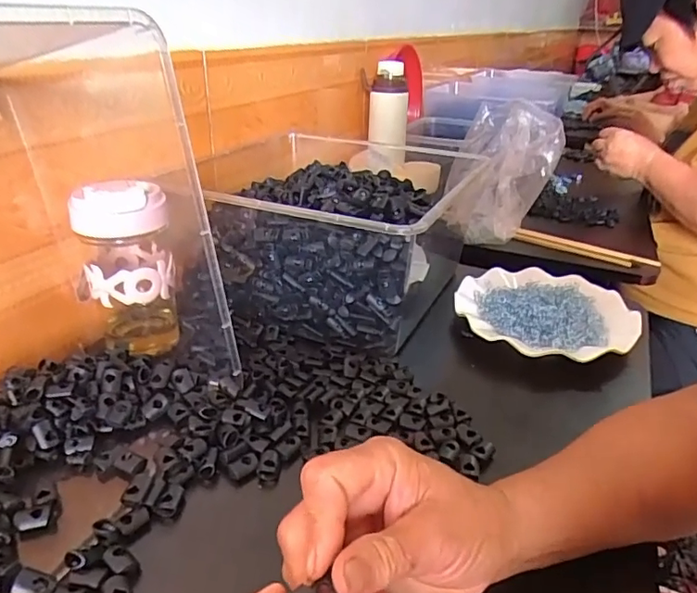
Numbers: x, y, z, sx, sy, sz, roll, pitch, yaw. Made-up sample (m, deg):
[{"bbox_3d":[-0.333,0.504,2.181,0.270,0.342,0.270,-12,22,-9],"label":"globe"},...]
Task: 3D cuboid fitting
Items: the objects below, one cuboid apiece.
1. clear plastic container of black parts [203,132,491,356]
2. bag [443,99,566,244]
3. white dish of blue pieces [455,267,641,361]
[{"bbox_3d":[-0.014,-0.068,0.599,0.250,0.135,0.244,14,30,20],"label":"clear plastic container of black parts"},{"bbox_3d":[0.217,-0.175,0.776,0.137,0.166,0.156,11,29,16],"label":"bag"},{"bbox_3d":[0.206,0.016,0.578,0.179,0.049,0.172,2,28,-1],"label":"white dish of blue pieces"}]

